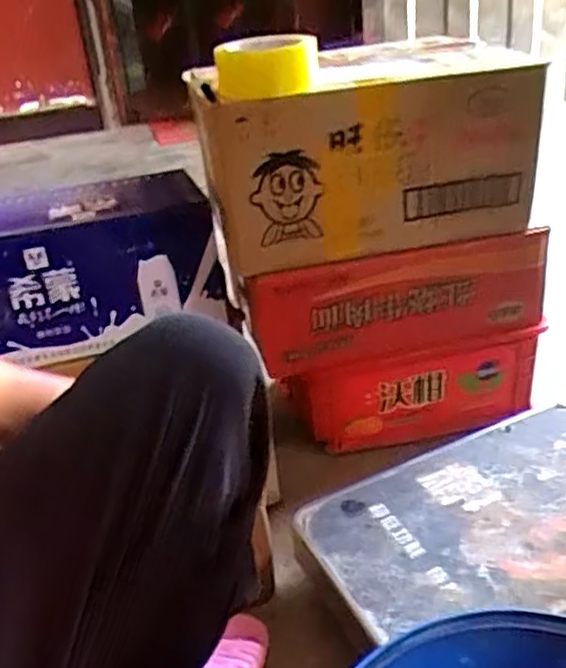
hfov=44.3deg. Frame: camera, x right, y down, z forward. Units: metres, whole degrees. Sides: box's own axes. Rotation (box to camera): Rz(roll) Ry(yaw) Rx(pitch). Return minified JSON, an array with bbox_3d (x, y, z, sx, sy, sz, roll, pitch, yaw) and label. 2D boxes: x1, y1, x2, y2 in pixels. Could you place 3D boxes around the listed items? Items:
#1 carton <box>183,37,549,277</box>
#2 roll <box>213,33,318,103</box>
[{"bbox_3d":[0.105,-0.239,0.876,0.393,0.232,0.208,-12,30,-9],"label":"carton"},{"bbox_3d":[-0.020,-0.300,0.782,0.116,0.061,0.116,-5,30,3],"label":"roll"}]

